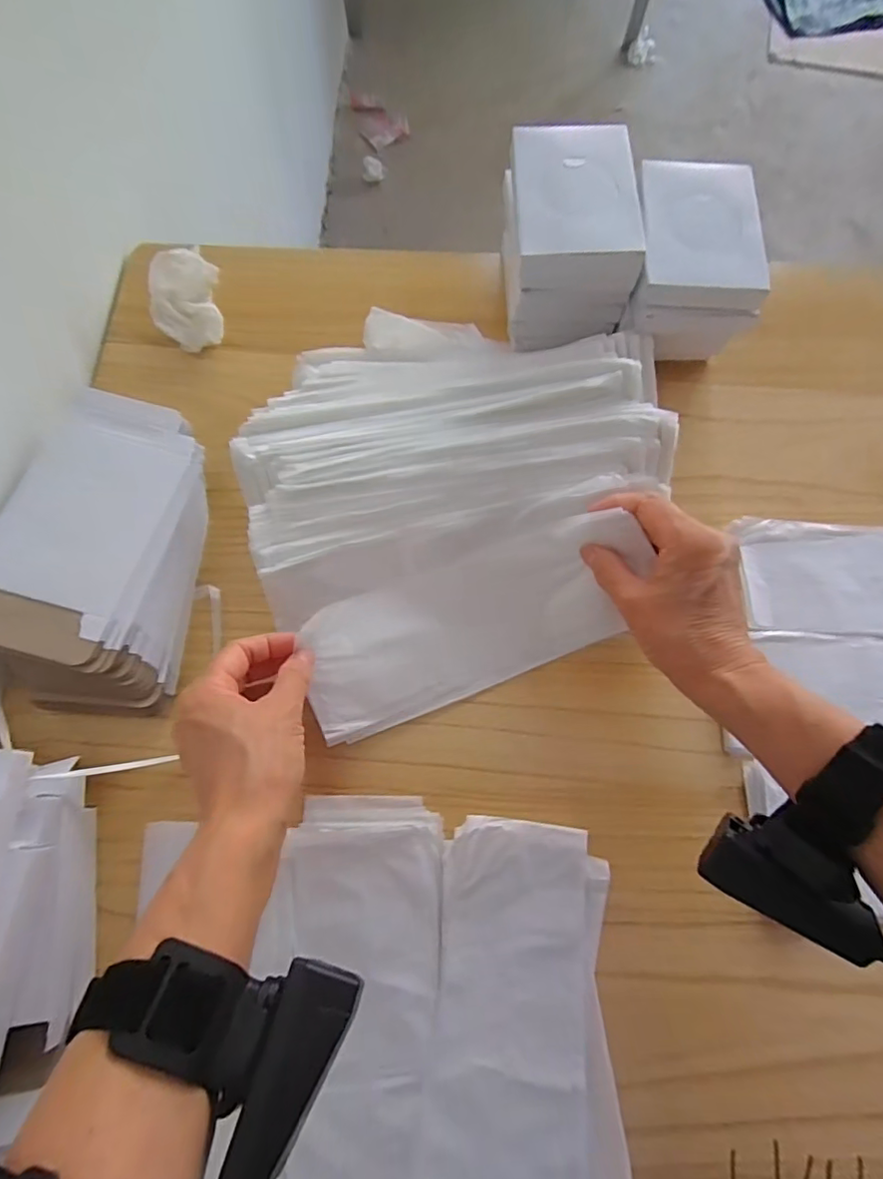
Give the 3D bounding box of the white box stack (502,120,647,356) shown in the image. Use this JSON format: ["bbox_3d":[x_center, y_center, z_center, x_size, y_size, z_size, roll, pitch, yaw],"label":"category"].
[{"bbox_3d":[0.098,-0.266,0.432,0.092,0.095,0.131,-3,70,-1],"label":"white box stack"}]

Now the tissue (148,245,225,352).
[{"bbox_3d":[-0.213,-0.239,0.468,0.055,0.044,0.066,-12,71,-4],"label":"tissue"}]

